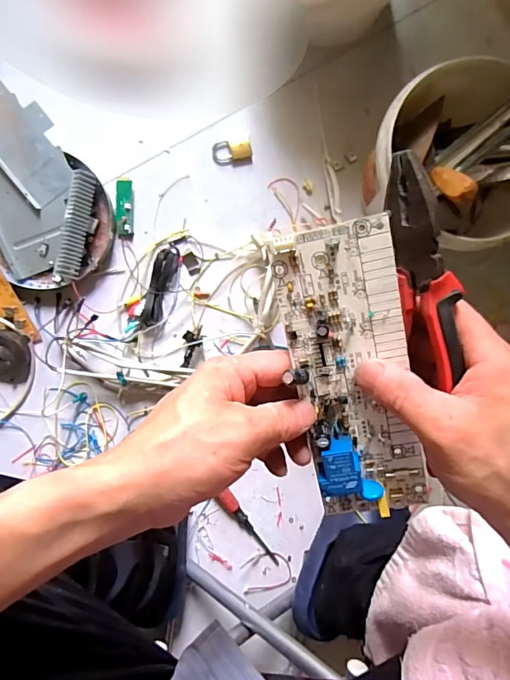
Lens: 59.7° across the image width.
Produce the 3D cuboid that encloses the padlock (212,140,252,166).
[{"bbox_3d":[-0.034,-0.285,0.675,0.059,0.009,0.033,-3,92,-3],"label":"padlock"}]

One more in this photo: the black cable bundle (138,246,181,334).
[{"bbox_3d":[-0.144,-0.077,0.669,0.034,0.022,0.128,17,91,-4],"label":"black cable bundle"}]

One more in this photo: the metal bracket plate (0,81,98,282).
[{"bbox_3d":[-0.324,-0.231,0.641,0.164,0.042,0.296,-22,93,-2],"label":"metal bracket plate"}]

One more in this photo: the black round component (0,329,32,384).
[{"bbox_3d":[-0.369,0.022,0.650,0.076,0.027,0.076,0,103,0],"label":"black round component"}]

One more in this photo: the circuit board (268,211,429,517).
[{"bbox_3d":[0.061,0.024,0.274,0.068,0.021,0.186,-13,103,-3],"label":"circuit board"}]

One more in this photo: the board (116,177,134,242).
[{"bbox_3d":[-0.194,-0.197,0.665,0.023,0.008,0.091,-2,92,-3],"label":"board"}]

